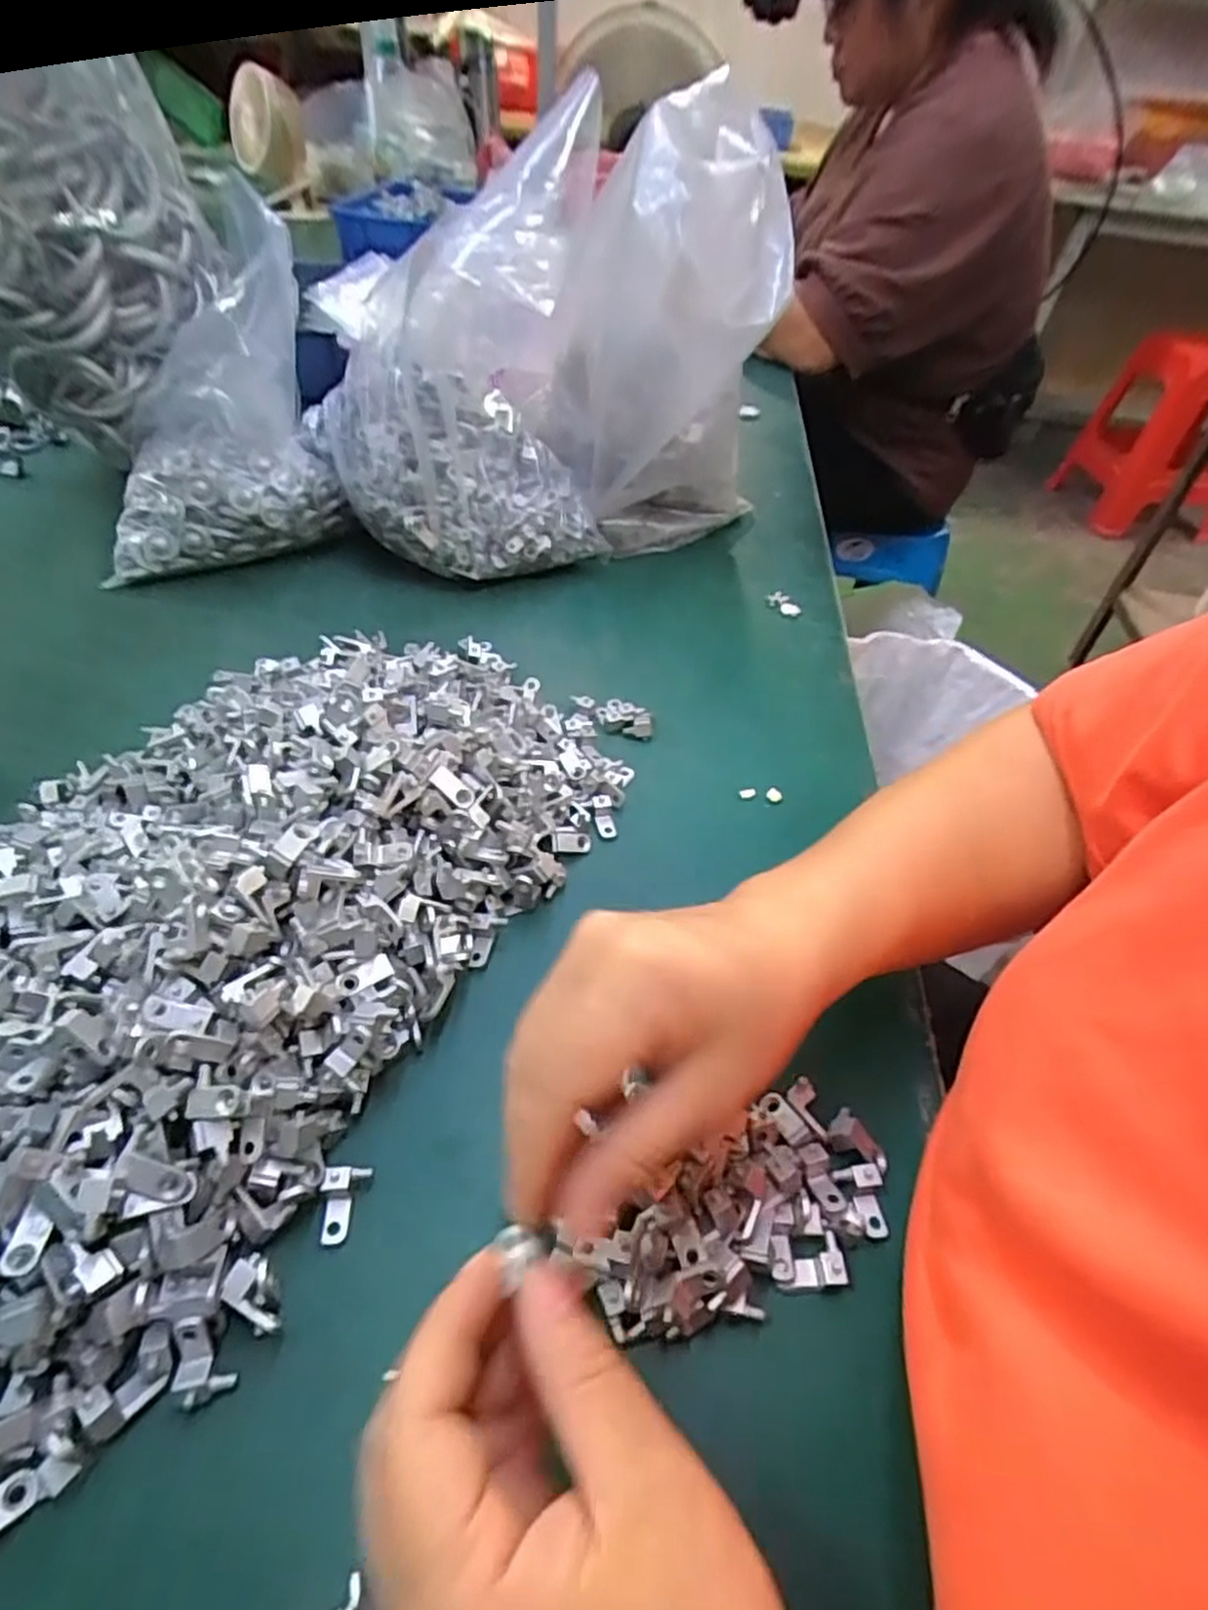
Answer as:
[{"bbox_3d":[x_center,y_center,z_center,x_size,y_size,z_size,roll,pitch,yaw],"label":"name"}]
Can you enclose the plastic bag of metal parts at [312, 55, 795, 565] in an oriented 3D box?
[{"bbox_3d":[-0.039,-0.294,0.513,0.296,0.239,0.160,1,46,-4],"label":"plastic bag of metal parts"}]

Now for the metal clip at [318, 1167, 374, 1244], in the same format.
[{"bbox_3d":[-0.094,0.142,0.271,0.016,0.009,0.024,6,46,0],"label":"metal clip"}]

